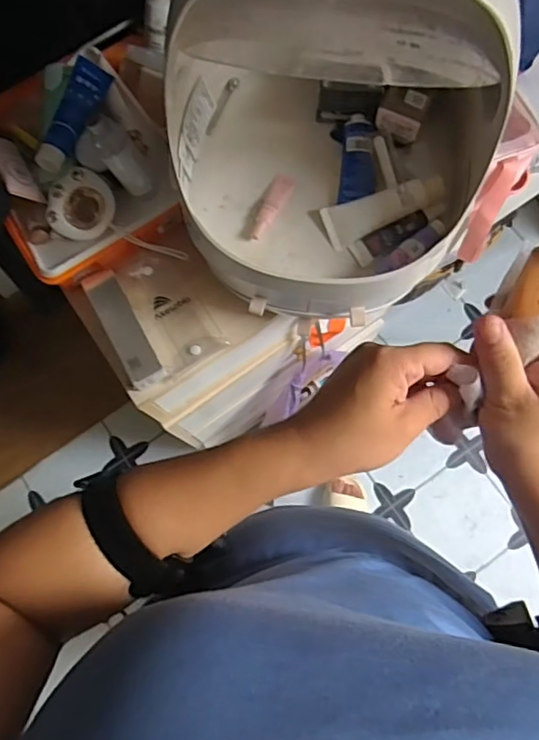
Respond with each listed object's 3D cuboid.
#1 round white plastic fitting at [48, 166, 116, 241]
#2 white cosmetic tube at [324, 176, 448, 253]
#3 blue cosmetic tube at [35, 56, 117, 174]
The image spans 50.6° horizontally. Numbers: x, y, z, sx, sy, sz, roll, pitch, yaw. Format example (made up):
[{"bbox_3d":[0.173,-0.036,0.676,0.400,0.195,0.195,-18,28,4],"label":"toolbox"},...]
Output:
[{"bbox_3d":[-0.213,-0.187,0.648,0.068,0.012,0.075,25,89,-17],"label":"round white plastic fitting"},{"bbox_3d":[0.117,-0.164,0.582,0.121,0.018,0.040,-19,78,15],"label":"white cosmetic tube"},{"bbox_3d":[-0.225,-0.294,0.654,0.039,0.026,0.147,17,79,5],"label":"blue cosmetic tube"}]

